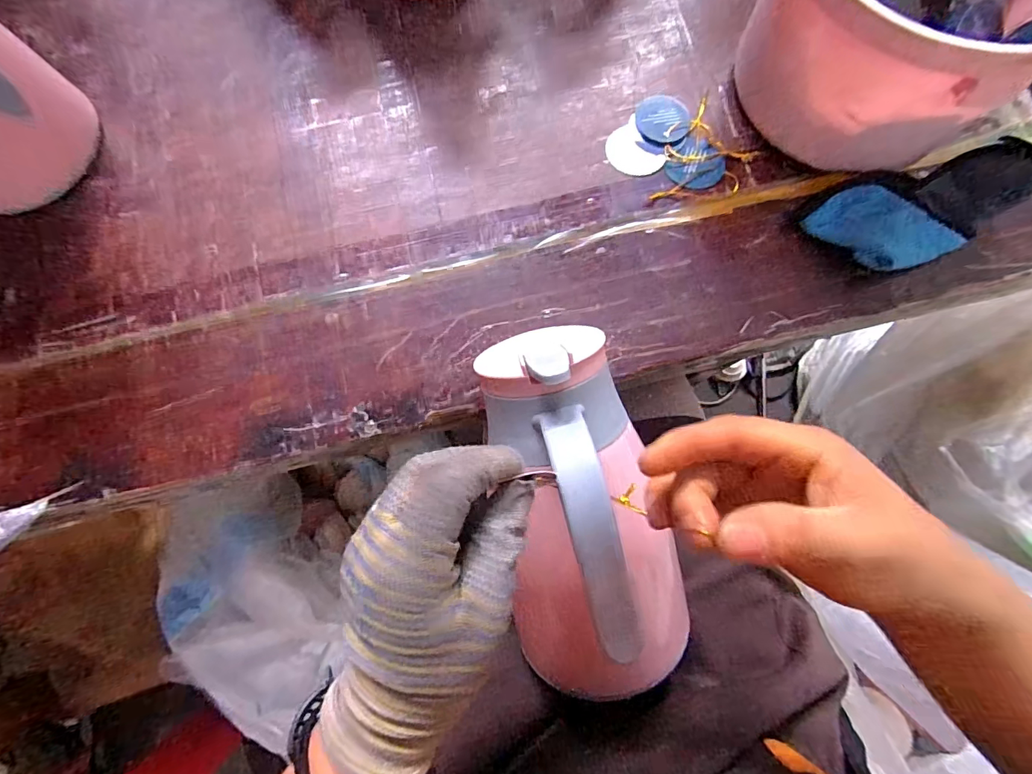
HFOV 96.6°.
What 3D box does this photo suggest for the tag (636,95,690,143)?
[{"bbox_3d":[0.132,-0.242,0.414,0.044,0.004,0.048,0,78,1],"label":"tag"}]

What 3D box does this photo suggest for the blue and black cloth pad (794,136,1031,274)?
[{"bbox_3d":[0.328,-0.143,0.369,0.165,0.030,0.082,-13,78,11],"label":"blue and black cloth pad"}]

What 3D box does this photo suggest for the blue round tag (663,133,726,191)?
[{"bbox_3d":[0.156,-0.198,0.405,0.049,0.004,0.050,0,78,1],"label":"blue round tag"}]

